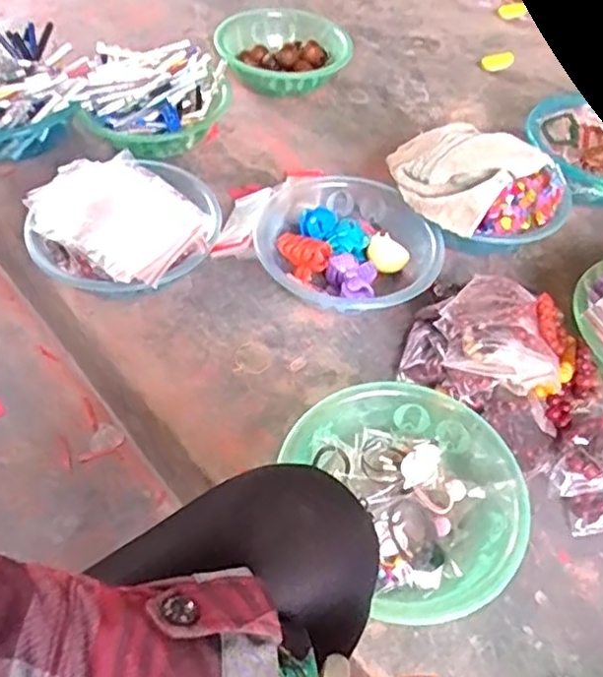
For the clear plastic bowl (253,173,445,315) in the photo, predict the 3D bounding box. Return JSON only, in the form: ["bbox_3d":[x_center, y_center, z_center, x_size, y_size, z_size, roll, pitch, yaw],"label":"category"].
[{"bbox_3d":[0.055,-0.124,0.871,0.222,0.076,0.241,3,51,-3],"label":"clear plastic bowl"}]

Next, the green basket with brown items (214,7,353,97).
[{"bbox_3d":[-0.033,-0.498,1.159,0.228,0.074,0.204,-8,52,-12],"label":"green basket with brown items"}]

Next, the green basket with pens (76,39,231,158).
[{"bbox_3d":[-0.223,-0.362,0.991,0.213,0.138,0.161,5,51,-1],"label":"green basket with pens"}]

